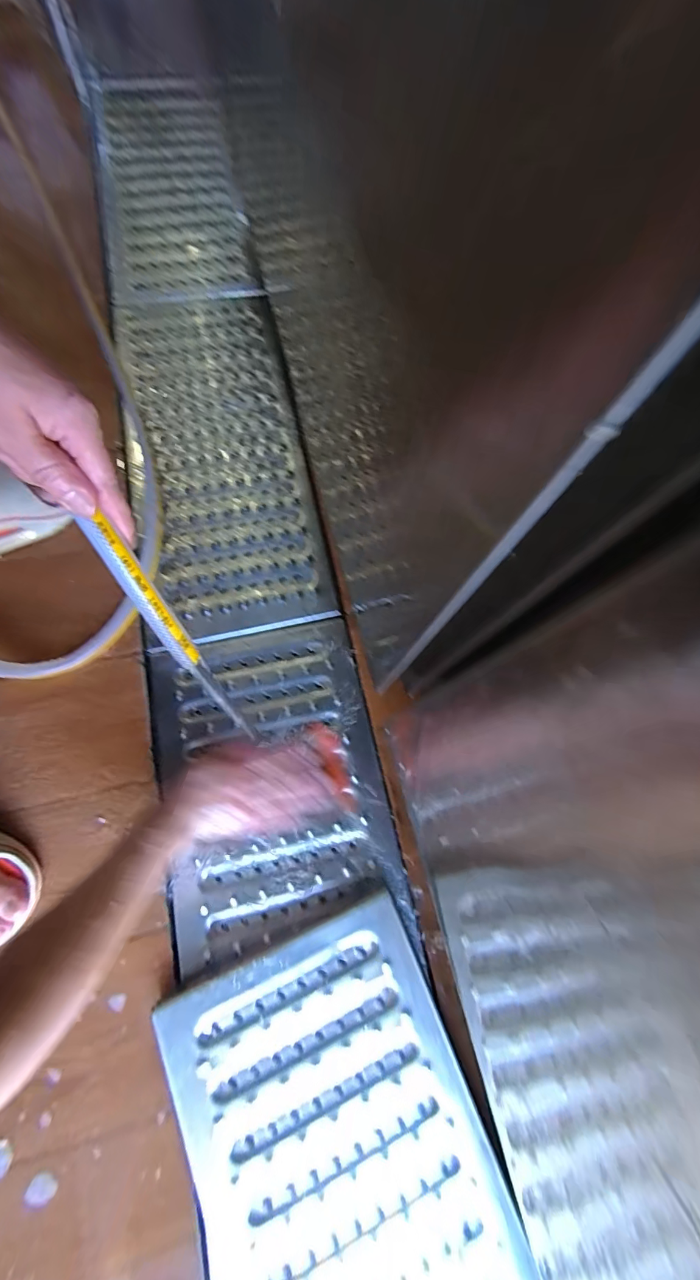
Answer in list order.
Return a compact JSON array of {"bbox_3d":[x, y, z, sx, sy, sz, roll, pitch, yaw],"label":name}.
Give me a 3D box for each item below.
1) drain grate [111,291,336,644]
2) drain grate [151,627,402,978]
[{"bbox_3d":[-0.191,-0.268,0.608,0.241,0.046,0.555,-12,73,-4],"label":"drain grate"},{"bbox_3d":[-0.094,0.154,0.489,0.243,0.022,0.341,-12,73,-4],"label":"drain grate"}]

